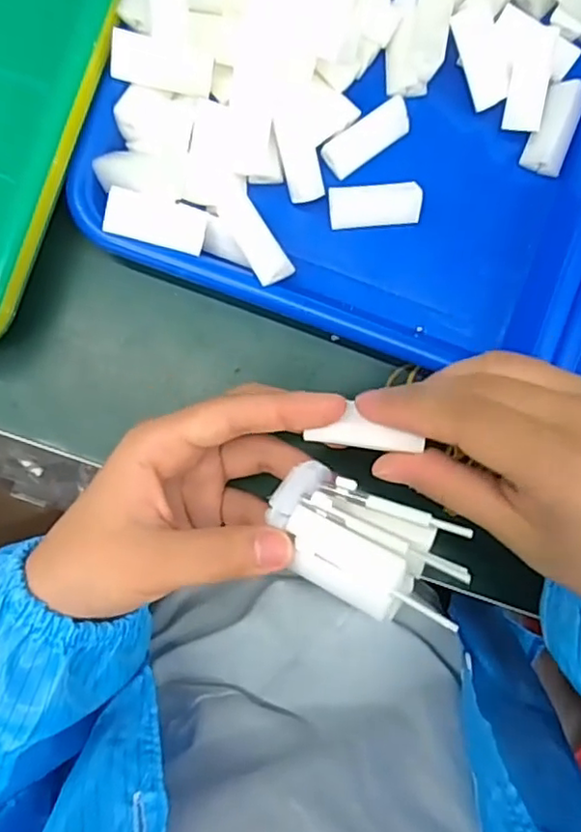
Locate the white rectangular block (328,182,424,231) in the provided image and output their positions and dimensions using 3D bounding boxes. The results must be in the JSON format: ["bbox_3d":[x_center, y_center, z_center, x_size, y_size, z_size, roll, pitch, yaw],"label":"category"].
[{"bbox_3d":[0.043,-0.108,0.324,0.046,0.010,0.021,-5,89,-5],"label":"white rectangular block"}]

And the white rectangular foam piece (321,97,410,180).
[{"bbox_3d":[0.039,-0.142,0.320,0.047,0.007,0.019,-37,91,-5],"label":"white rectangular foam piece"}]

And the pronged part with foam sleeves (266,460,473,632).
[{"bbox_3d":[0.025,0.048,0.236,0.062,0.031,0.037,23,96,19],"label":"pronged part with foam sleeves"}]

